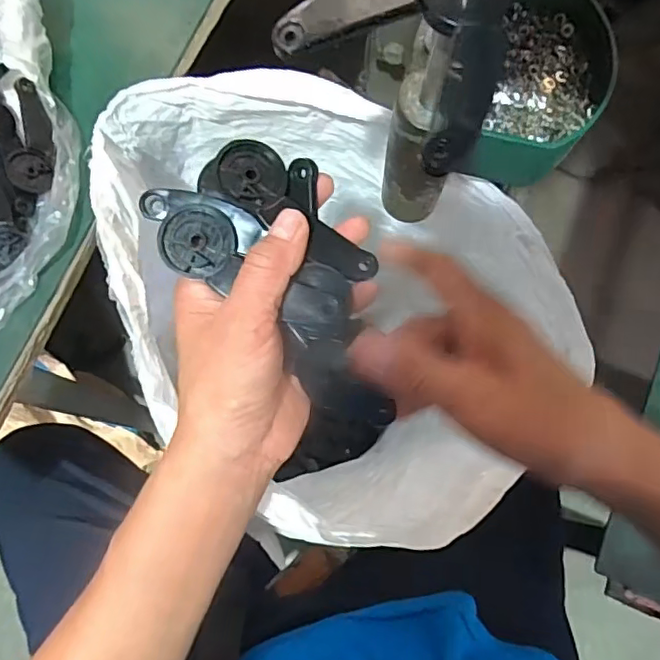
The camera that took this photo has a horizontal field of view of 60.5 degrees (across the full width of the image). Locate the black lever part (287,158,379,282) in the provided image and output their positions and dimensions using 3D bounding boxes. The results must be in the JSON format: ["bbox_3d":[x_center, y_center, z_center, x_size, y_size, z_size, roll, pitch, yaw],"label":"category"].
[{"bbox_3d":[-0.003,-0.051,0.271,0.028,0.006,0.065,-27,89,-7],"label":"black lever part"}]

